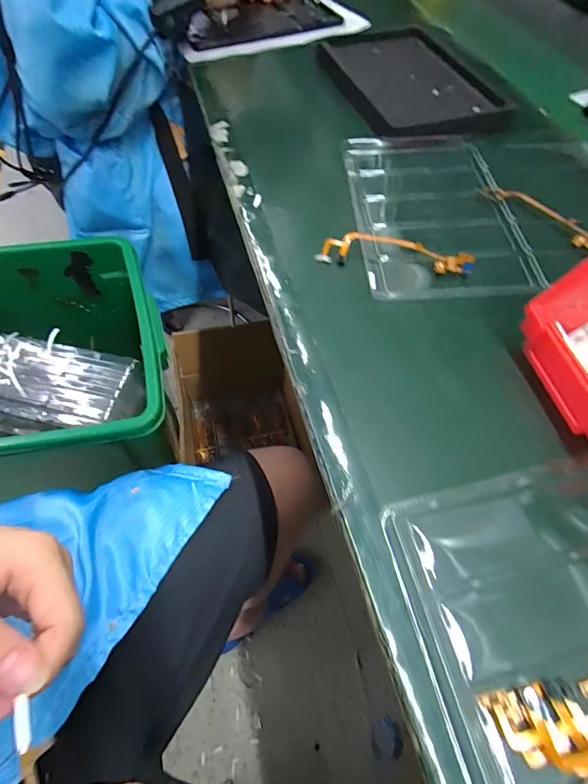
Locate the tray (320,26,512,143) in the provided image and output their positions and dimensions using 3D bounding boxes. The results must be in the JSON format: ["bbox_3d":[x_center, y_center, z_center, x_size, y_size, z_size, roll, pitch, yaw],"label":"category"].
[{"bbox_3d":[0.146,-0.393,0.502,0.175,0.018,0.263,-11,59,-7],"label":"tray"}]

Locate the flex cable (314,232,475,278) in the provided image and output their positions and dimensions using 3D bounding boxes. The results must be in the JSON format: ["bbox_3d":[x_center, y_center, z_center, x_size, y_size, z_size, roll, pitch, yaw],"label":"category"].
[{"bbox_3d":[0.086,-0.117,0.346,0.131,0.012,0.031,8,59,4],"label":"flex cable"}]

